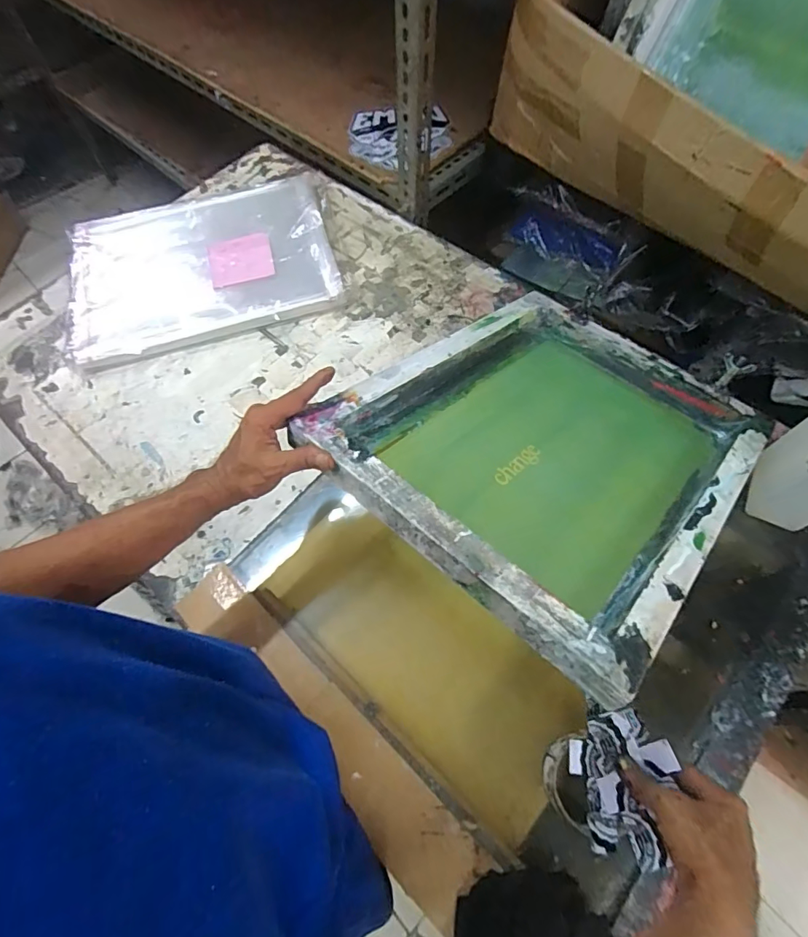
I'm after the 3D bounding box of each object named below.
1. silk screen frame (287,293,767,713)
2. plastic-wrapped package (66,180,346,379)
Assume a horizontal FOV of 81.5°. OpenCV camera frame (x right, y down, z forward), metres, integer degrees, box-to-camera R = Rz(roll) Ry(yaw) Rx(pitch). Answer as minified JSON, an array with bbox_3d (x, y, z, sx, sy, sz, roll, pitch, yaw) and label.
[{"bbox_3d":[0.169,-0.032,0.526,0.357,0.051,0.438,38,51,20],"label":"silk screen frame"},{"bbox_3d":[-0.344,-0.351,0.802,0.430,0.028,0.317,-16,68,-7],"label":"plastic-wrapped package"}]

